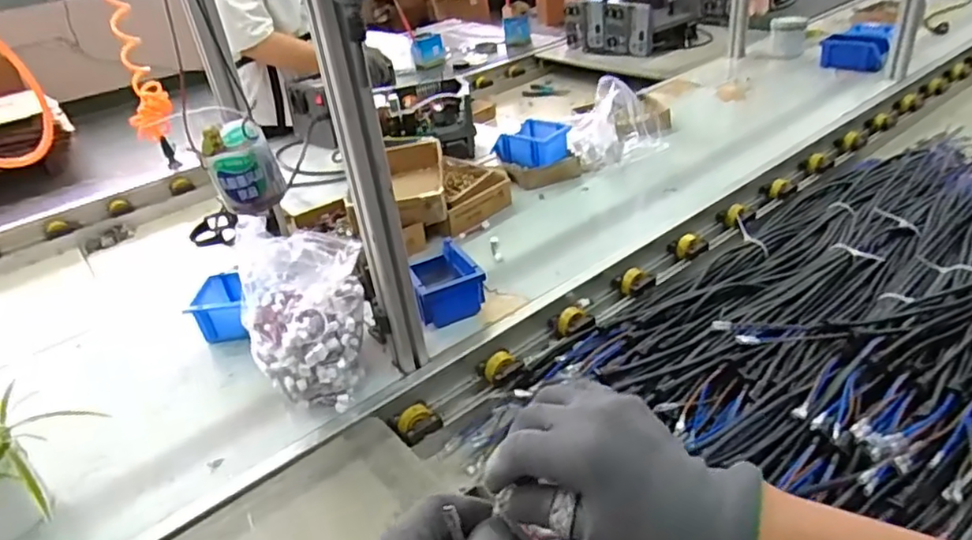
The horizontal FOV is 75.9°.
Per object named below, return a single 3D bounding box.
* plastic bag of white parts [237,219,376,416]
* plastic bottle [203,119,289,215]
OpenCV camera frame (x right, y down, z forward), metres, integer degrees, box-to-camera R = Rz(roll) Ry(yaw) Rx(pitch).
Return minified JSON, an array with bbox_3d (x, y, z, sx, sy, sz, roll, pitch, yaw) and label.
[{"bbox_3d":[-0.234,0.065,0.826,0.160,0.210,0.158,-12,33,-8],"label":"plastic bag of white parts"},{"bbox_3d":[-0.234,-0.098,0.602,0.062,0.071,0.063,-18,34,-16],"label":"plastic bottle"}]

